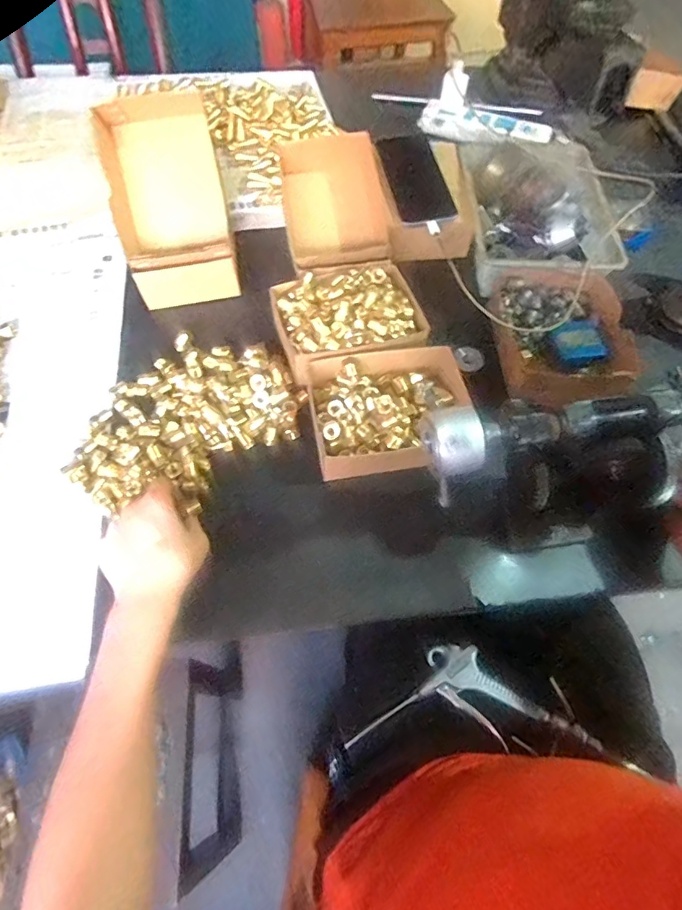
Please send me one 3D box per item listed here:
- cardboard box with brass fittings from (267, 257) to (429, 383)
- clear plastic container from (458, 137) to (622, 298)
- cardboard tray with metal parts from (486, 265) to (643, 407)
[{"bbox_3d":[0.007,-0.164,0.556,0.160,0.049,0.132,-18,62,-11],"label":"cardboard box with brass fittings"},{"bbox_3d":[0.255,-0.314,0.654,0.180,0.073,0.241,0,61,-1],"label":"clear plastic container"},{"bbox_3d":[0.252,-0.136,0.562,0.150,0.049,0.189,3,61,0],"label":"cardboard tray with metal parts"}]

